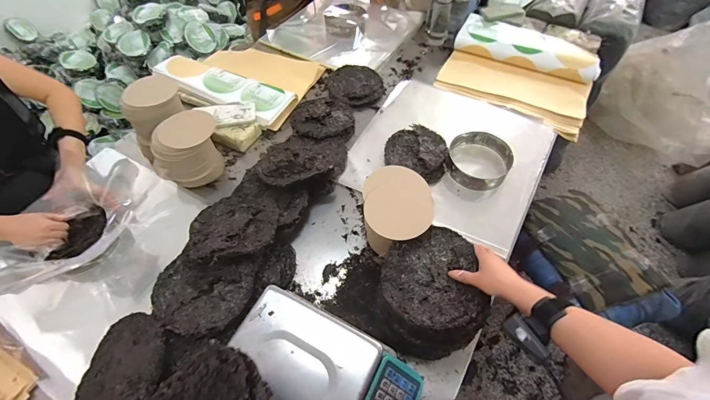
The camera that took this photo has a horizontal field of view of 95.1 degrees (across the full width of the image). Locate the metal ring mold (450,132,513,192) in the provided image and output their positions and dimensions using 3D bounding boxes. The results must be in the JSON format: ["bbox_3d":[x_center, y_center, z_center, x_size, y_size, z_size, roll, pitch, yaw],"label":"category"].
[{"bbox_3d":[0.346,-0.110,0.927,0.178,0.063,0.168,-1,56,1],"label":"metal ring mold"}]

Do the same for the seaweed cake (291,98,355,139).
[{"bbox_3d":[-0.101,-0.263,1.026,0.192,0.034,0.161,-13,57,-7],"label":"seaweed cake"}]

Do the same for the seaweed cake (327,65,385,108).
[{"bbox_3d":[0.004,-0.404,1.149,0.195,0.036,0.186,-1,56,1],"label":"seaweed cake"}]

